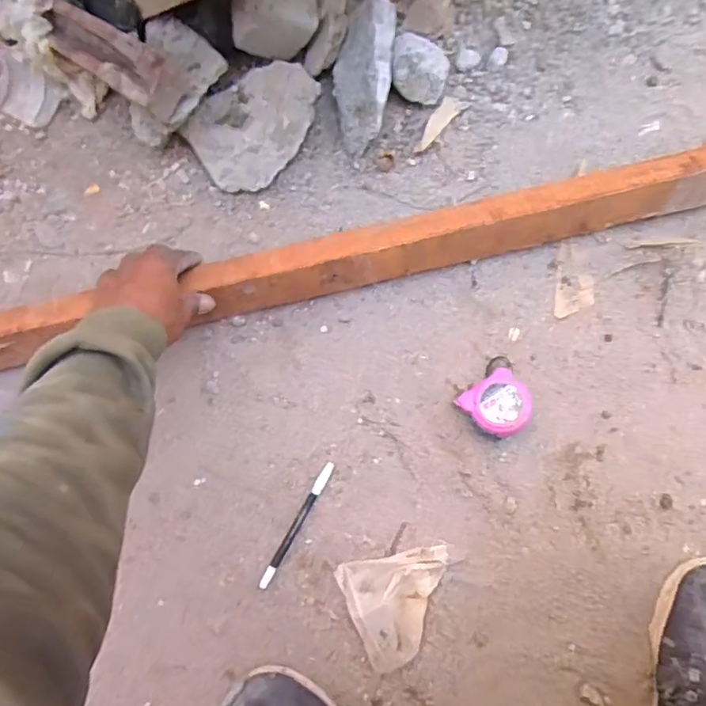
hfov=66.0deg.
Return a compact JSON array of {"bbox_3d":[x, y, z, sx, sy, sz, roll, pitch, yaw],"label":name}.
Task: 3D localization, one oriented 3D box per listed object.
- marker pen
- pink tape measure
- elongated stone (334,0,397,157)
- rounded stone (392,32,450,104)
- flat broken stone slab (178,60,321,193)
[{"bbox_3d":[-0.059,0.184,0.583,0.012,0.006,0.144,29,82,6],"label":"marker pen"},{"bbox_3d":[0.161,0.051,0.590,0.068,0.039,0.076,44,83,8],"label":"pink tape measure"},{"bbox_3d":[0.009,-0.318,0.625,0.068,0.052,0.167,7,99,3],"label":"elongated stone"},{"bbox_3d":[0.080,-0.338,0.642,0.066,0.054,0.083,13,80,4],"label":"rounded stone"},{"bbox_3d":[-0.111,-0.268,0.650,0.161,0.046,0.121,-32,81,-4],"label":"flat broken stone slab"}]

